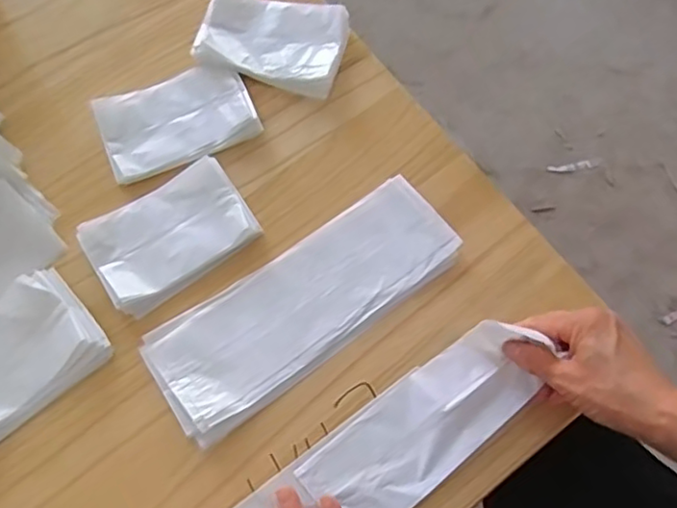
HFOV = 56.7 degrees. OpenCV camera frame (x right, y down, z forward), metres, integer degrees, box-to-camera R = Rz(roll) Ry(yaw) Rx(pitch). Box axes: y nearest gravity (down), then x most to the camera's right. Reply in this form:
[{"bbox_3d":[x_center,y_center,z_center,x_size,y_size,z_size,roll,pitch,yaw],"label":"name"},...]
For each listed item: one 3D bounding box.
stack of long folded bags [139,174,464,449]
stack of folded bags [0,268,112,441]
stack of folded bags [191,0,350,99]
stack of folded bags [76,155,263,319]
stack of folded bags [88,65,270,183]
[{"bbox_3d":[-0.026,0.038,0.506,0.258,0.012,0.095,-33,76,-11],"label":"stack of long folded bags"},{"bbox_3d":[-0.252,0.082,0.481,0.131,0.019,0.086,-39,77,-12],"label":"stack of folded bags"},{"bbox_3d":[-0.059,-0.196,0.568,0.128,0.019,0.088,16,73,4],"label":"stack of folded bags"},{"bbox_3d":[-0.138,-0.016,0.517,0.129,0.017,0.083,-32,75,-11],"label":"stack of folded bags"},{"bbox_3d":[-0.142,-0.119,0.551,0.129,0.014,0.083,-23,74,-8],"label":"stack of folded bags"}]

